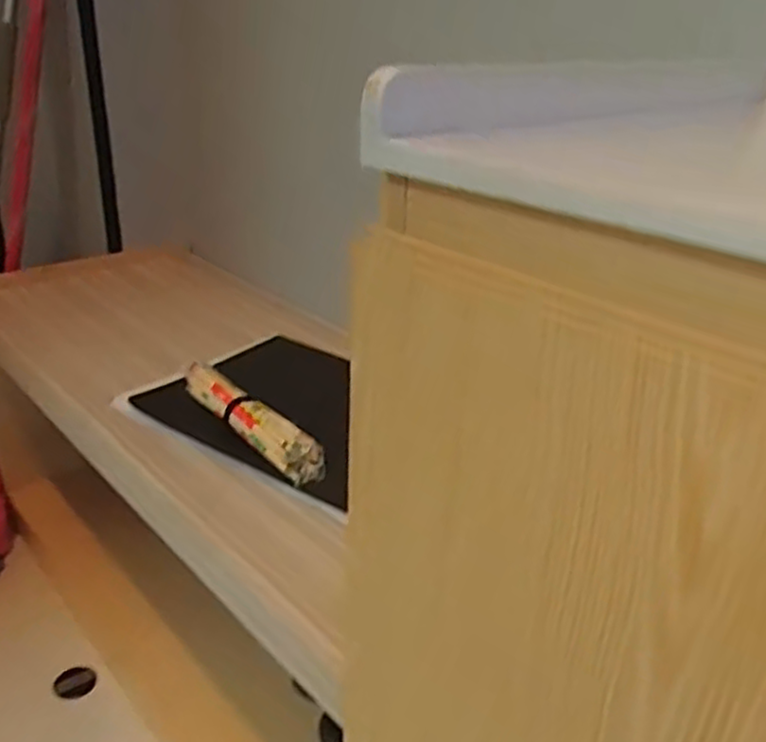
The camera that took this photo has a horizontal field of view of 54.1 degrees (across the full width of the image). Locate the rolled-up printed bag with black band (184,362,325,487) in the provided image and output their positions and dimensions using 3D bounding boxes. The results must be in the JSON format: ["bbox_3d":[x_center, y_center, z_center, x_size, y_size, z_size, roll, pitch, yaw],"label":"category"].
[{"bbox_3d":[-0.148,0.045,0.809,0.048,0.046,0.248,-17,31,-35],"label":"rolled-up printed bag with black band"}]

